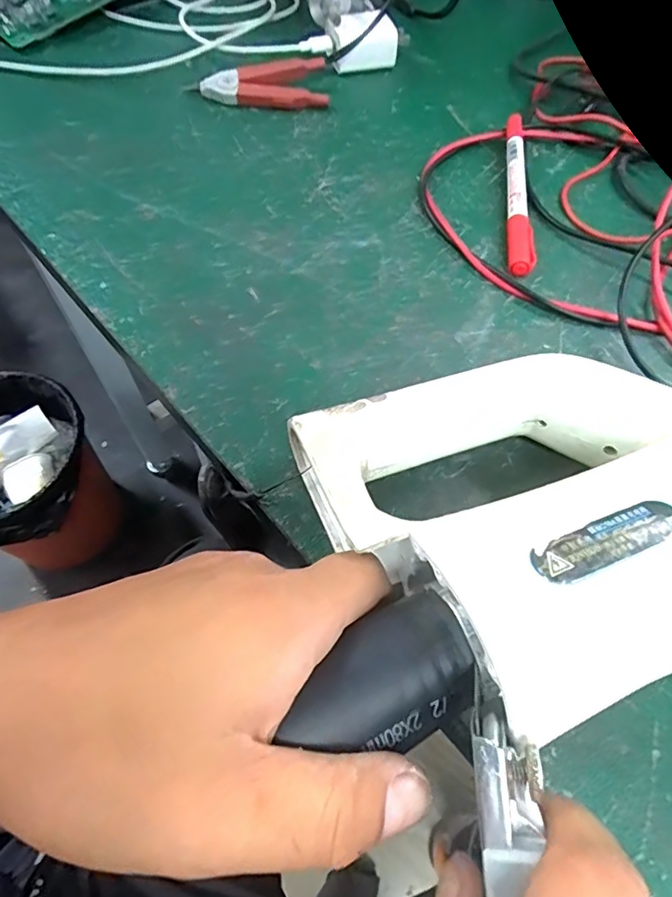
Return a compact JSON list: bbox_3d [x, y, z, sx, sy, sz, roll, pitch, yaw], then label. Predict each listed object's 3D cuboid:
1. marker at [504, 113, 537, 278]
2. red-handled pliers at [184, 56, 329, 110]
[{"bbox_3d":[0.111,-0.157,0.331,0.016,0.016,0.136,7,59,2],"label":"marker"},{"bbox_3d":[-0.050,-0.255,0.382,0.096,0.017,0.045,-15,61,-10],"label":"red-handled pliers"}]

